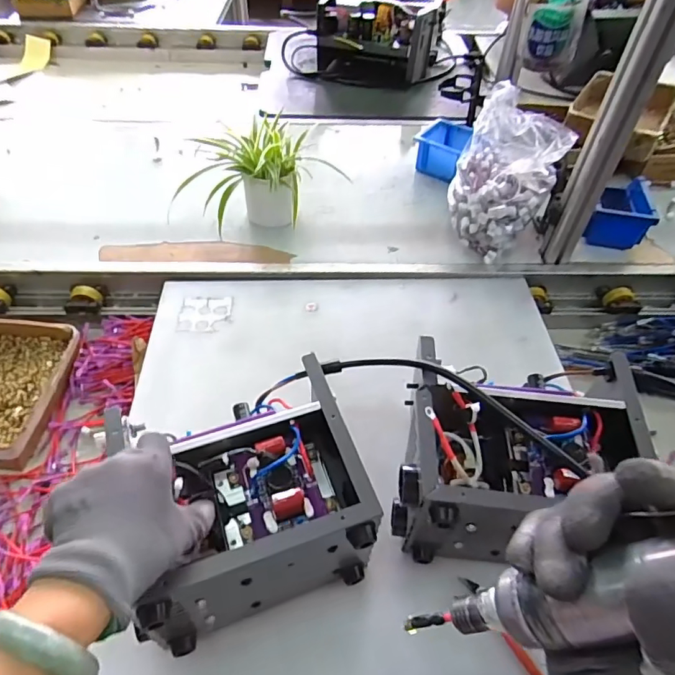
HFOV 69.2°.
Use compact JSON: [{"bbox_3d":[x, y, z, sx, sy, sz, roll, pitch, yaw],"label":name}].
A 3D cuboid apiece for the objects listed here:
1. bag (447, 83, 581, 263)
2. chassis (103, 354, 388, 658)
[{"bbox_3d":[0.271,-0.250,0.810,0.154,0.215,0.168,10,50,7],"label":"bag"},{"bbox_3d":[-0.085,0.164,0.471,0.202,0.156,0.170,-17,54,-17],"label":"chassis"}]

